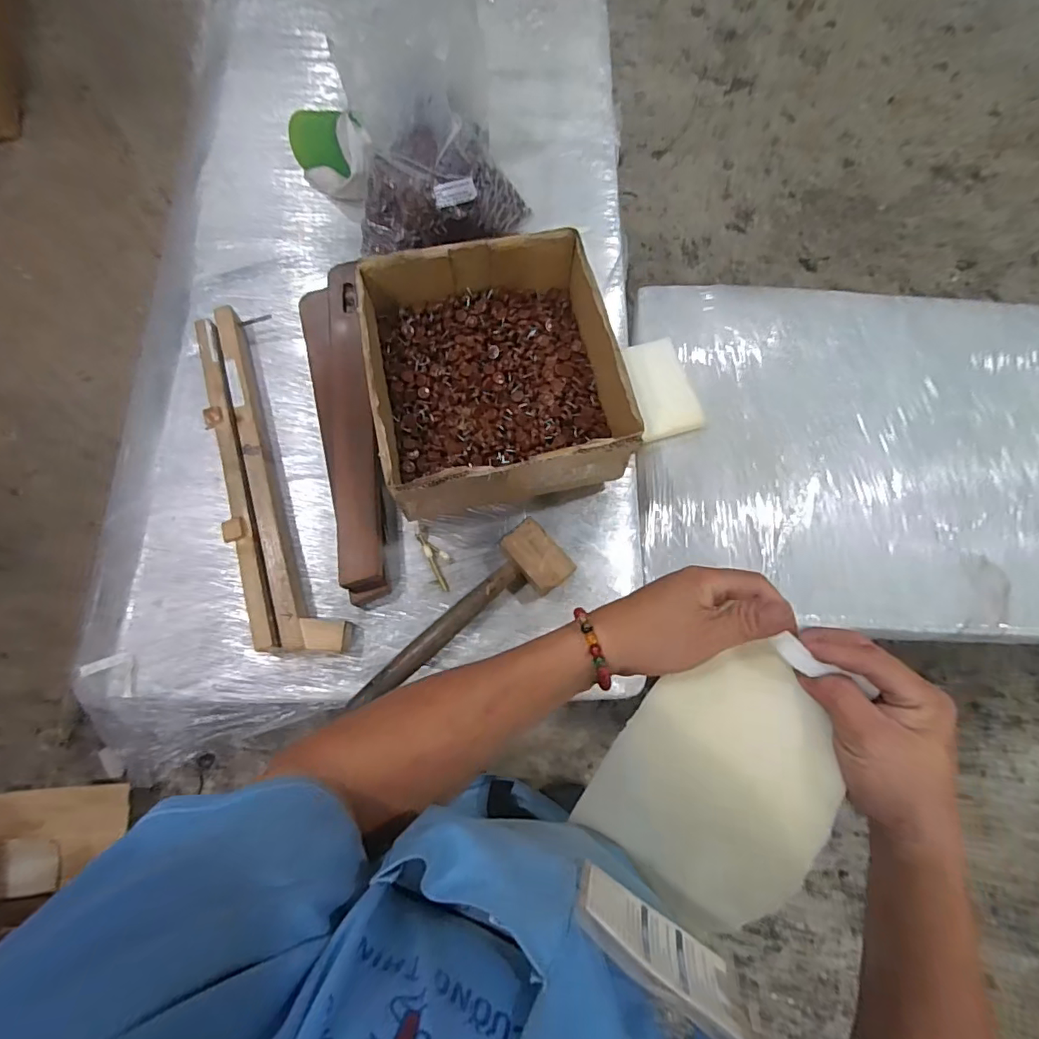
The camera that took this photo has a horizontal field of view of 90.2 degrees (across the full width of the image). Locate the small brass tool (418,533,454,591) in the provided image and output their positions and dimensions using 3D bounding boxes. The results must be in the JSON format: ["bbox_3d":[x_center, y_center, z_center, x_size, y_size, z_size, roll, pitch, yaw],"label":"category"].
[{"bbox_3d":[-0.102,0.050,0.660,0.028,0.007,0.078,-28,77,-9],"label":"small brass tool"}]

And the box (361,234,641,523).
[{"bbox_3d":[-0.034,-0.186,0.662,0.282,0.138,0.315,-11,75,-4],"label":"box"}]

